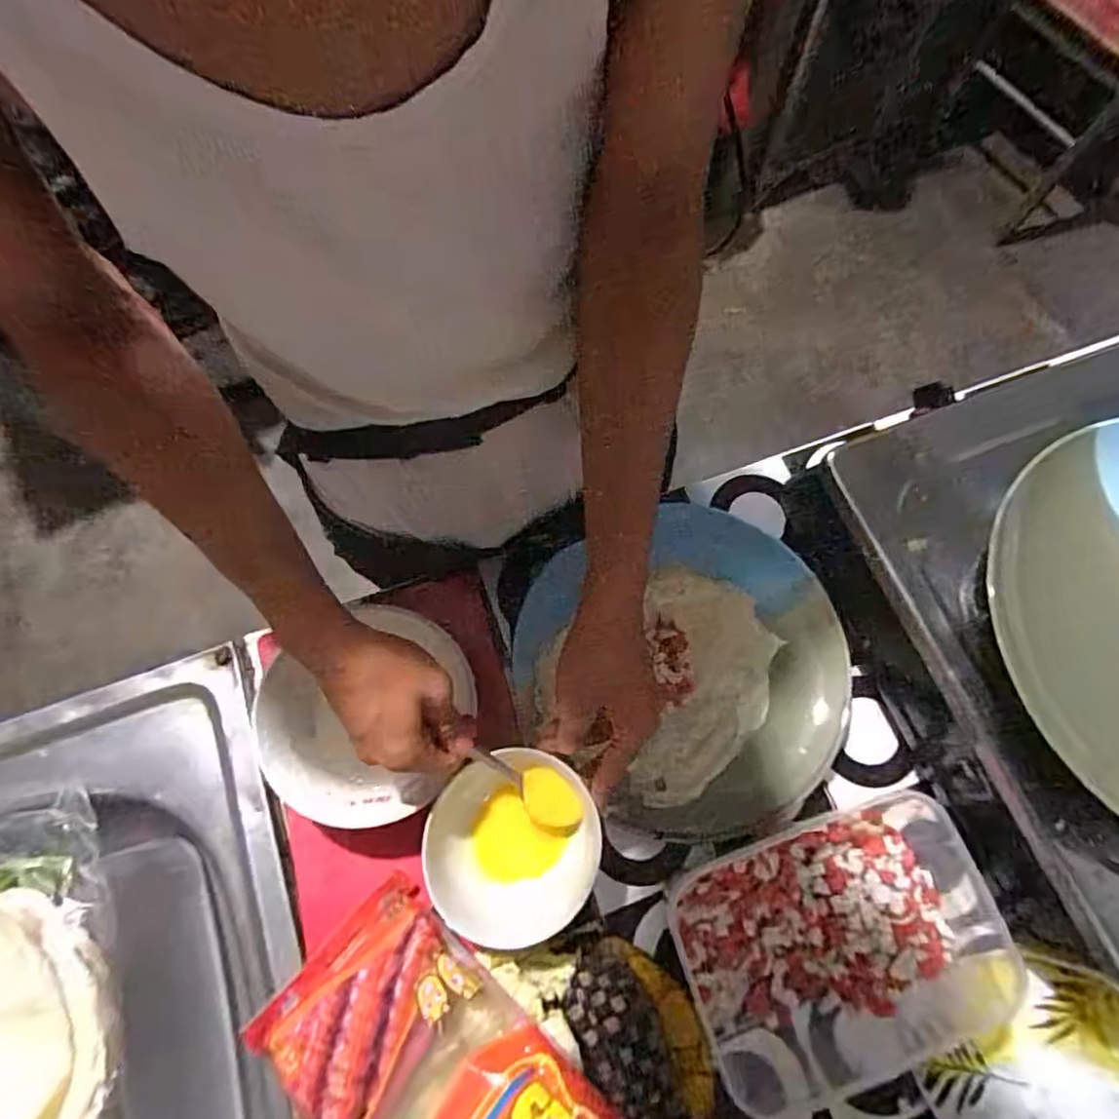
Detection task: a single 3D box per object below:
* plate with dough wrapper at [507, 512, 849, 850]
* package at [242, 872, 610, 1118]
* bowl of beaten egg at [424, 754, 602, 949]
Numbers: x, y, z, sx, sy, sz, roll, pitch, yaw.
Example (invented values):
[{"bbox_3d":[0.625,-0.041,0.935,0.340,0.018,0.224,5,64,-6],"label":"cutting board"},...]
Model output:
[{"bbox_3d":[0.102,0.086,0.505,0.249,0.031,0.247,0,71,-1],"label":"plate with dough wrapper"},{"bbox_3d":[-0.084,0.299,0.363,0.146,0.045,0.218,-40,45,-18],"label":"package"},{"bbox_3d":[-0.038,0.197,0.448,0.112,0.058,0.122,0,71,-1],"label":"bowl of beaten egg"}]

